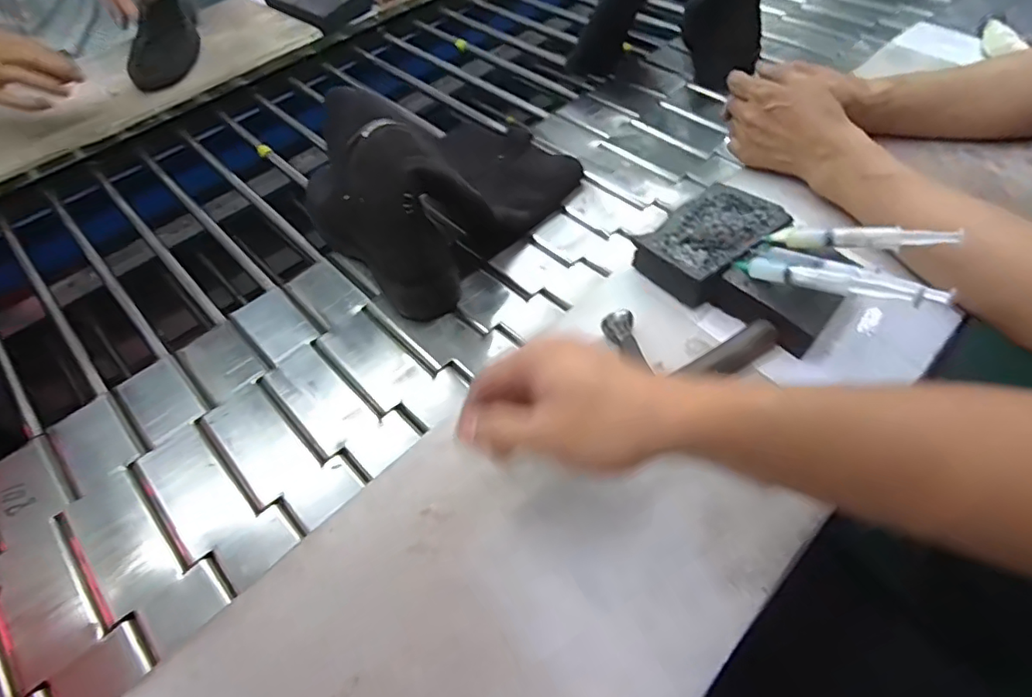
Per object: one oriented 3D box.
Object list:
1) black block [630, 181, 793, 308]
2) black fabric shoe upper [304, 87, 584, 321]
[{"bbox_3d":[0.179,-0.101,0.519,0.128,0.033,0.079,-37,59,-21],"label":"black block"},{"bbox_3d":[-0.076,-0.221,0.608,0.203,0.167,0.310,30,61,23],"label":"black fabric shoe upper"}]

